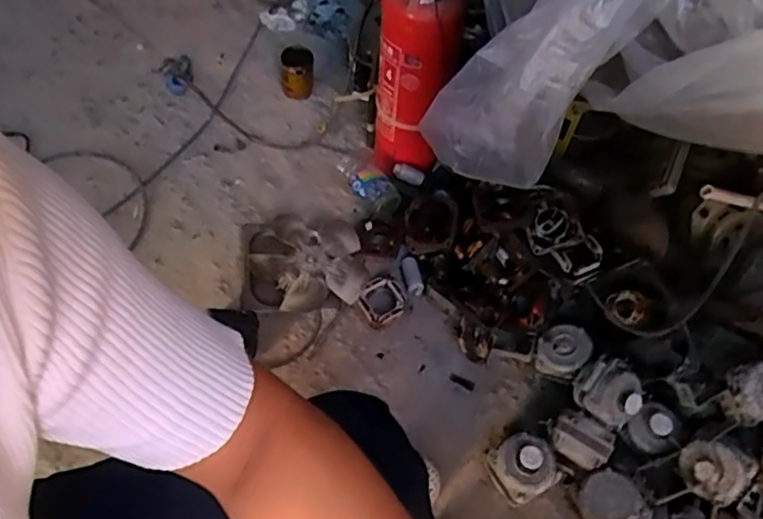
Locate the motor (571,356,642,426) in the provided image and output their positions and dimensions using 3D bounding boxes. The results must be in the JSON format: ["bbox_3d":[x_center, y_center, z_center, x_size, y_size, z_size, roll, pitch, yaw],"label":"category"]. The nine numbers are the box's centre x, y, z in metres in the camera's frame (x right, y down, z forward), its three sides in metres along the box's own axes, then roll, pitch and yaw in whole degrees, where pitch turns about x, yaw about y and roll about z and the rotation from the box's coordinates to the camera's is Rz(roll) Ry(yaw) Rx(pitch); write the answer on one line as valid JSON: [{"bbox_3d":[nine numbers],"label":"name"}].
[{"bbox_3d":[0.321,0.190,0.875,0.084,0.062,0.074,33,61,16],"label":"motor"}]

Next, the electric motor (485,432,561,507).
[{"bbox_3d":[0.199,0.295,0.874,0.086,0.083,0.085,-22,61,-18],"label":"electric motor"}]

